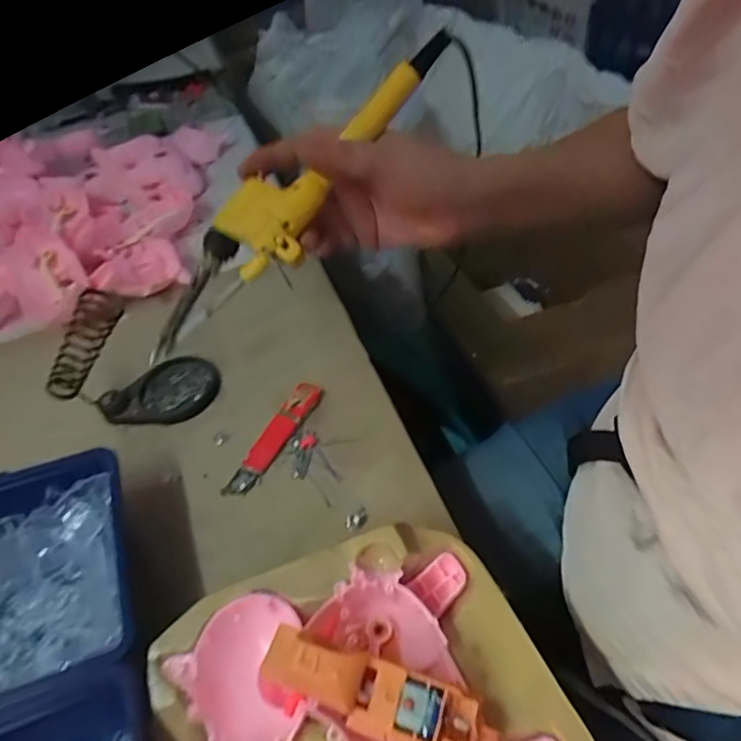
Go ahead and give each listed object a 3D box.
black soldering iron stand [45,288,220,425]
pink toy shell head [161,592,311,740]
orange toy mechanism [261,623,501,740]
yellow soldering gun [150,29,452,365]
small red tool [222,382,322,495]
[{"bbox_3d":[-0.189,-0.009,0.412,0.111,0.108,0.060,-16,49,-6],"label":"black soldering iron stand"},{"bbox_3d":[-0.061,0.158,0.270,0.065,0.028,0.070,-28,51,-16],"label":"pink toy shell head"},{"bbox_3d":[0.005,0.137,0.222,0.101,0.027,0.027,20,47,4],"label":"orange toy mechanism"},{"bbox_3d":[-0.039,-0.100,0.293,0.238,0.032,0.040,-47,55,-3],"label":"yellow soldering gun"},{"bbox_3d":[-0.074,0.051,0.406,0.022,0.008,0.104,24,62,24],"label":"small red tool"}]

